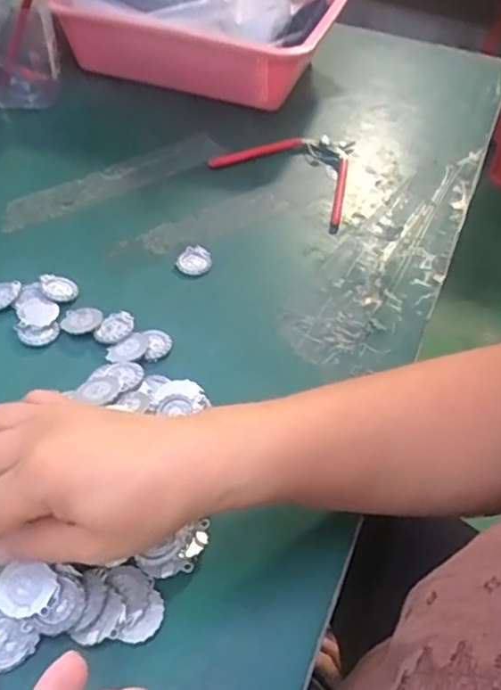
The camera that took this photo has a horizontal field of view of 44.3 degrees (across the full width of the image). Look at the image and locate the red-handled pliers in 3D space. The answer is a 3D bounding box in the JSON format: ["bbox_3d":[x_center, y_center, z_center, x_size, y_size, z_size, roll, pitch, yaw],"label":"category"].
[{"bbox_3d":[0.027,-0.167,0.586,0.130,0.014,0.140,12,48,5],"label":"red-handled pliers"}]

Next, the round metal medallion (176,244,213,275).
[{"bbox_3d":[-0.045,-0.069,0.500,0.028,0.004,0.029,3,48,-3],"label":"round metal medallion"}]

